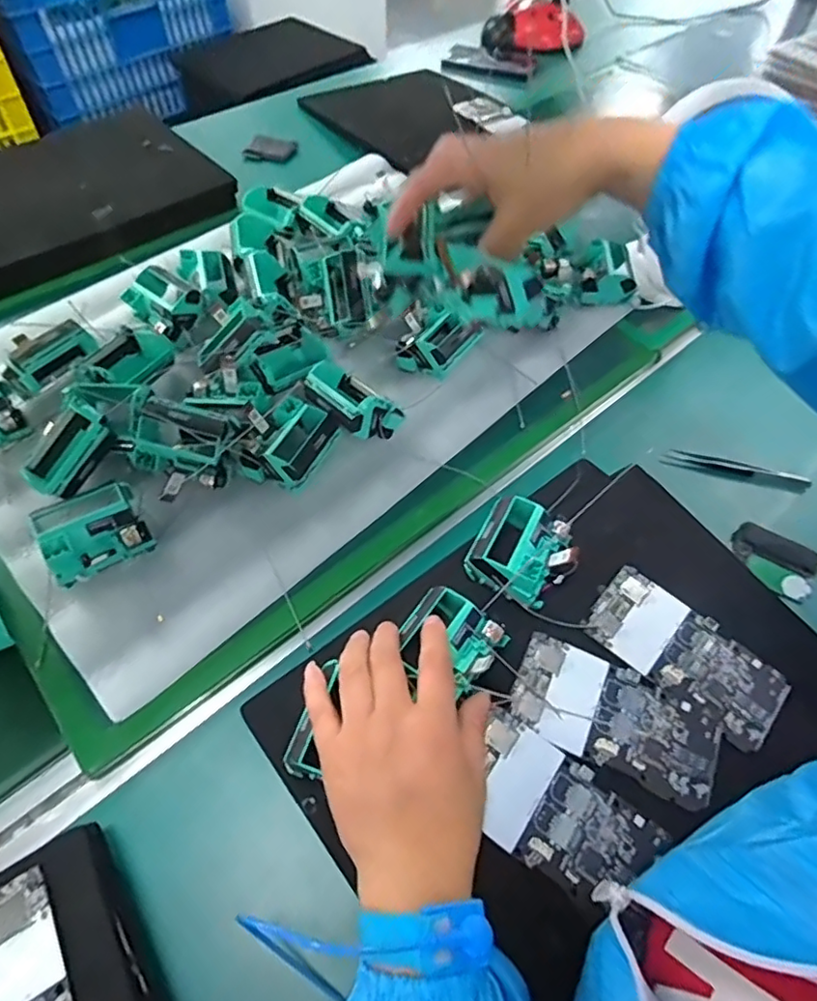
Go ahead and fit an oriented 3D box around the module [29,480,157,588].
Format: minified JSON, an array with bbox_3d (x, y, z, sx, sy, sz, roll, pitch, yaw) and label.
[{"bbox_3d":[-0.231,0.023,0.438,0.067,0.039,0.061,-29,61,-20],"label":"module"}]

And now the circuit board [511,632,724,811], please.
[{"bbox_3d":[0.135,0.140,0.389,0.127,0.004,0.064,22,58,13],"label":"circuit board"}]

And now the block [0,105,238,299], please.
[{"bbox_3d":[-0.407,-0.351,0.710,0.355,0.039,0.260,-36,64,-23],"label":"block"}]

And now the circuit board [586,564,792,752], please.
[{"bbox_3d":[0.192,0.105,0.414,0.128,0.005,0.067,36,62,21],"label":"circuit board"}]

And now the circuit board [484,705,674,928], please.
[{"bbox_3d":[0.087,0.186,0.356,0.114,0.005,0.066,33,61,20],"label":"circuit board"}]

